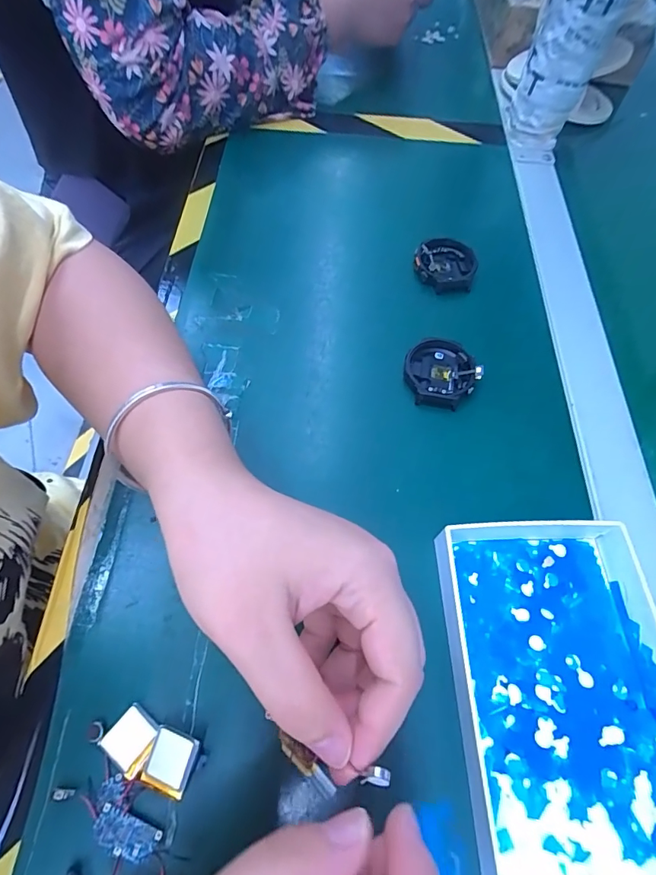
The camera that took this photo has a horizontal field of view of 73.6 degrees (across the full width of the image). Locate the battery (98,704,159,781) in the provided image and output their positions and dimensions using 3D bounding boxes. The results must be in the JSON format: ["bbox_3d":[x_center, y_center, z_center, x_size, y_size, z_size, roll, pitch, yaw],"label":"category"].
[{"bbox_3d":[-0.091,0.140,0.203,0.022,0.006,0.021,35,67,15],"label":"battery"}]

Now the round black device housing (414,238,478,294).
[{"bbox_3d":[0.094,-0.138,0.352,0.047,0.014,0.047,1,62,-3],"label":"round black device housing"}]

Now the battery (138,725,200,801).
[{"bbox_3d":[-0.070,0.144,0.194,0.022,0.004,0.024,9,68,17],"label":"battery"}]

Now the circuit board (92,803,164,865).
[{"bbox_3d":[-0.086,0.169,0.186,0.028,0.004,0.013,18,44,8],"label":"circuit board"}]

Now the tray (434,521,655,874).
[{"bbox_3d":[0.115,0.132,0.206,0.101,0.021,0.184,-1,63,-2],"label":"tray"}]

